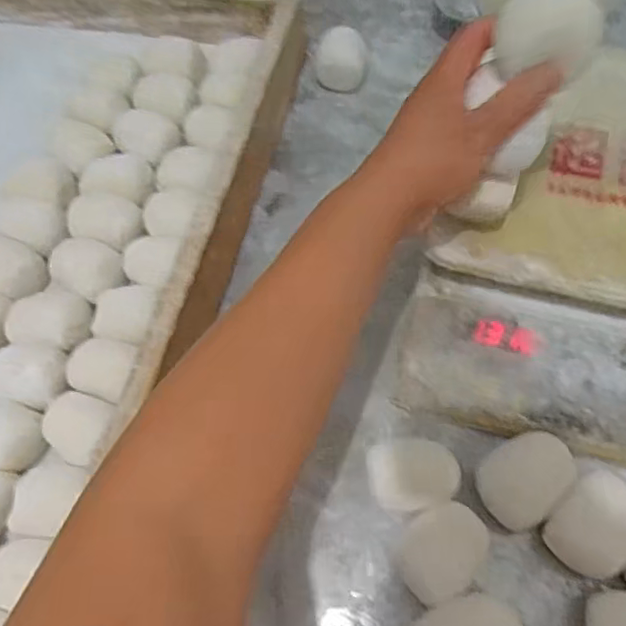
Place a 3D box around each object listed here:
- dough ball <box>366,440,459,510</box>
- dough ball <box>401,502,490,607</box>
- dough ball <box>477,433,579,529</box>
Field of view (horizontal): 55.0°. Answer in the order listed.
[{"bbox_3d":[0.069,0.114,0.414,0.059,0.046,0.043,-7,63,2],"label":"dough ball"},{"bbox_3d":[0.086,0.158,0.398,0.058,0.034,0.051,-25,63,-7],"label":"dough ball"},{"bbox_3d":[0.146,0.115,0.418,0.065,0.034,0.049,-39,66,-14],"label":"dough ball"}]

